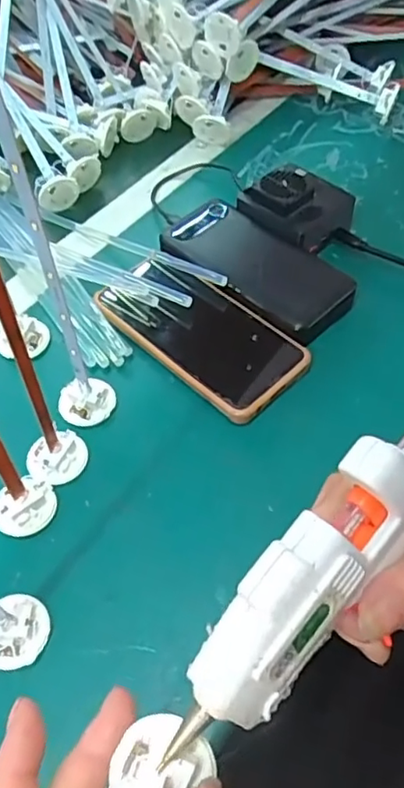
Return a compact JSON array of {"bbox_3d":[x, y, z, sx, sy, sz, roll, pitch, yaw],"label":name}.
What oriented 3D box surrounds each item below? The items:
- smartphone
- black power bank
[{"bbox_3d":[-0.002,-0.048,0.451,0.158,0.017,0.079,36,62,25],"label":"smartphone"},{"bbox_3d":[0.042,-0.104,0.489,0.164,0.027,0.075,35,61,24],"label":"black power bank"}]

